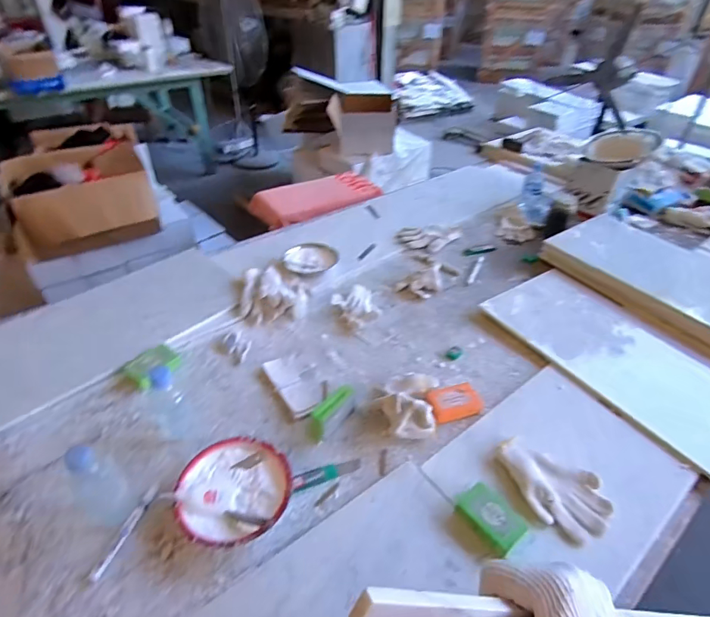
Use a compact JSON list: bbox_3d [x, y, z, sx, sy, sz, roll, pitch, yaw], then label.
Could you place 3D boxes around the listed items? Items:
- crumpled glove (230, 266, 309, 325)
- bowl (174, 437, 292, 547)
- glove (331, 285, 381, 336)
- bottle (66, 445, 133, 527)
[{"bbox_3d":[-0.209,-0.042,1.094,0.164,0.052,0.177,-9,41,-10],"label":"crumpled glove"},{"bbox_3d":[-0.191,0.285,0.686,0.180,0.047,0.164,0,41,0],"label":"bowl"},{"bbox_3d":[0.001,-0.008,1.074,0.110,0.052,0.169,-4,39,-5],"label":"glove"},{"bbox_3d":[-0.376,0.255,0.636,0.068,0.146,0.064,31,49,33],"label":"bottle"}]

